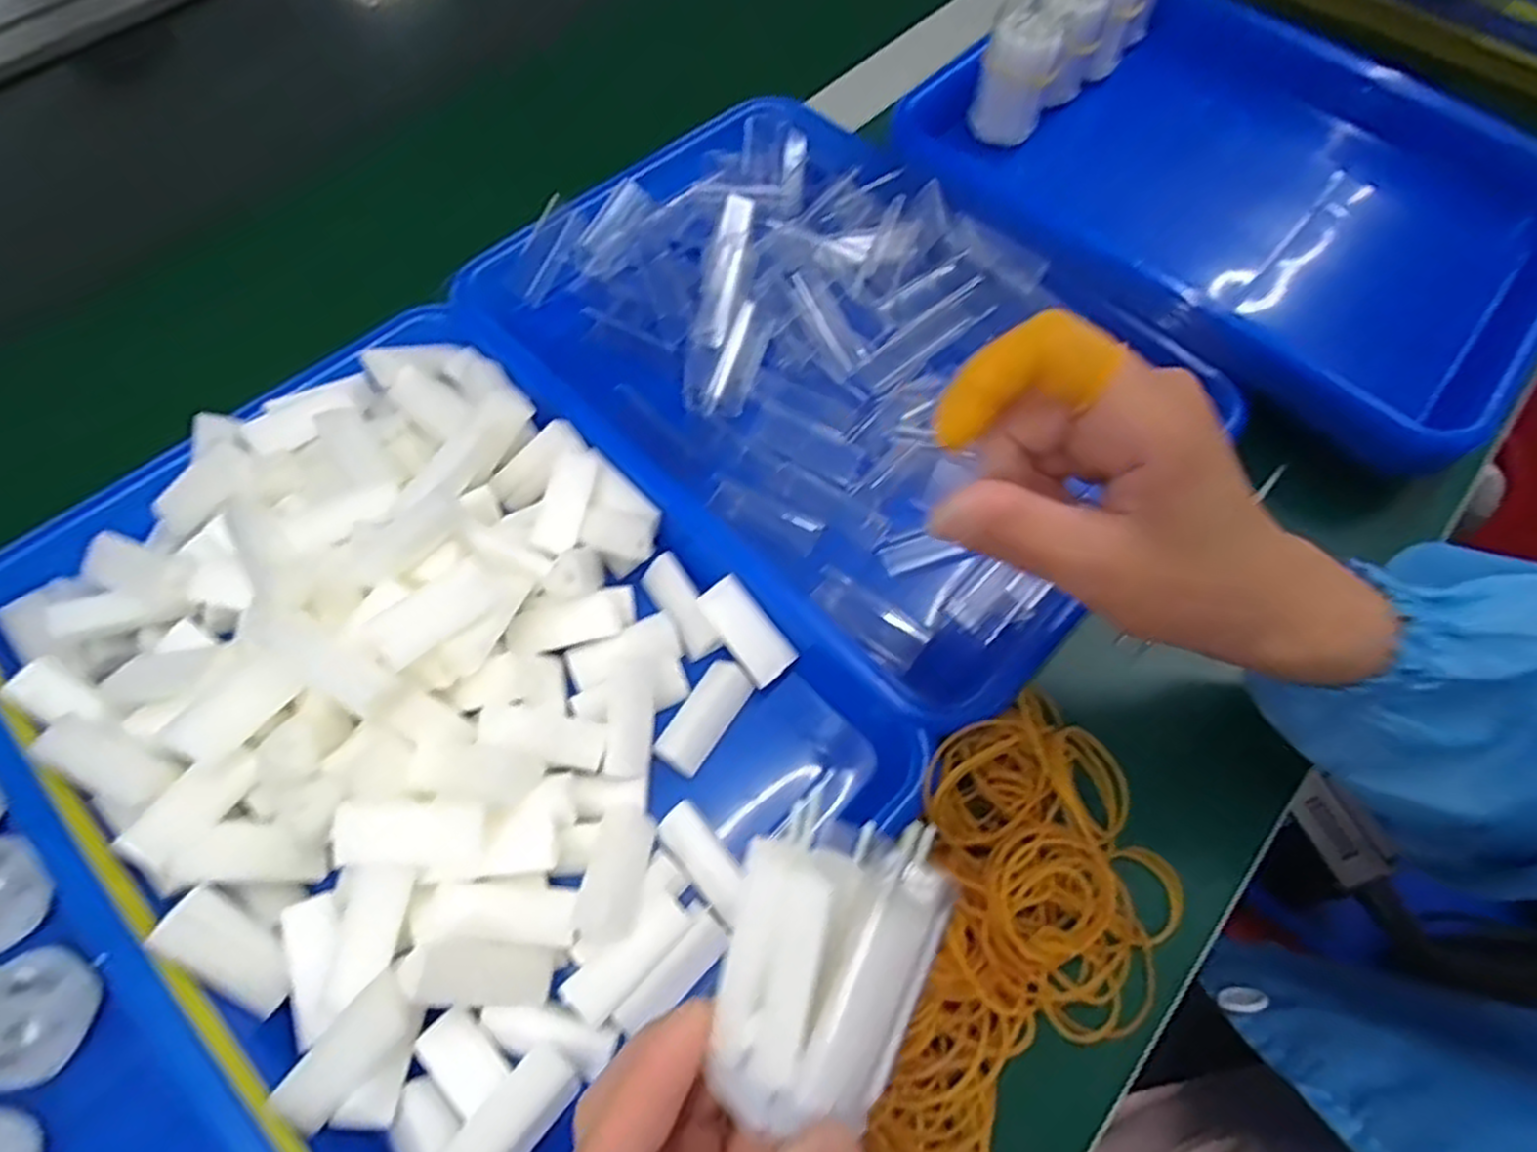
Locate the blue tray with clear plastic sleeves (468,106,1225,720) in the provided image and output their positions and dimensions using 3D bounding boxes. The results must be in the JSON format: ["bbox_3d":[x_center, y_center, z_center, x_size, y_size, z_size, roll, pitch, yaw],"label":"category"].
[{"bbox_3d":[0.038,-0.107,0.388,0.247,0.039,0.326,-41,71,-19],"label":"blue tray with clear plastic sleeves"}]

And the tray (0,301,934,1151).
[{"bbox_3d":[-0.125,0.038,0.300,0.322,0.052,0.230,41,70,17],"label":"tray"}]

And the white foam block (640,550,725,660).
[{"bbox_3d":[-0.036,0.012,0.332,0.017,0.014,0.045,-31,68,-15],"label":"white foam block"}]

